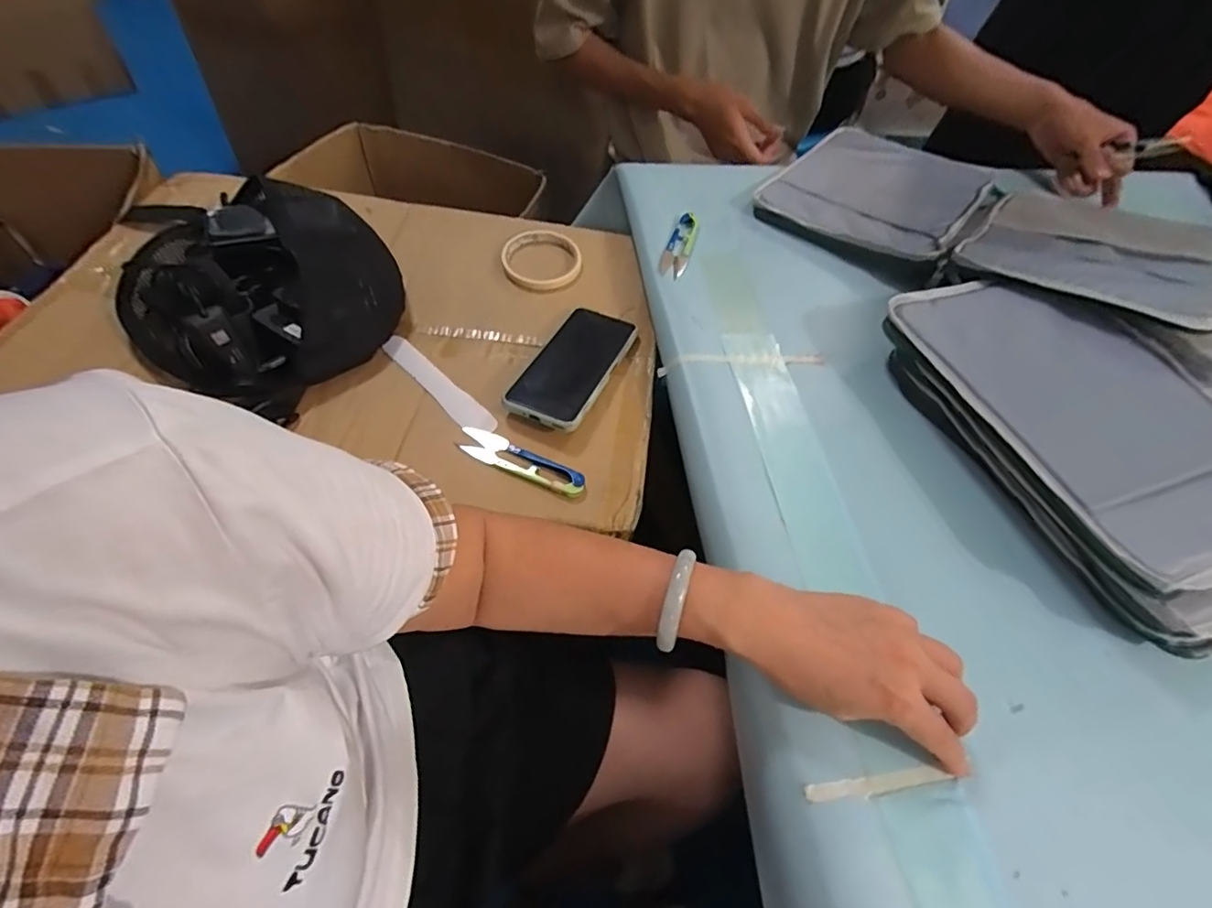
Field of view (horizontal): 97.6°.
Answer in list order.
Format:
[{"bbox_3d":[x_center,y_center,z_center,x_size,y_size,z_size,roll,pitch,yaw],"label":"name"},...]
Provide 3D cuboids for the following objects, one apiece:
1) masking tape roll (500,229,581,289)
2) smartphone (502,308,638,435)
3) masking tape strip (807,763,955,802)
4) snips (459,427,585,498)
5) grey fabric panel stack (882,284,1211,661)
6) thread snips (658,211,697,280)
[{"bbox_3d":[-0.076,-0.230,0.619,0.088,0.012,0.095,3,57,-5],"label":"masking tape roll"},{"bbox_3d":[-0.031,-0.089,0.520,0.075,0.010,0.159,20,54,14],"label":"smartphone"},{"bbox_3d":[0.165,0.200,0.321,0.091,0.004,0.011,-3,54,-10],"label":"masking tape strip"},{"bbox_3d":[-0.076,0.008,0.466,0.123,0.010,0.032,28,58,12],"label":"snips"},{"bbox_3d":[0.418,-0.027,0.457,0.233,0.053,0.354,-14,60,-15],"label":"grey fabric panel stack"},{"bbox_3d":[0.086,-0.238,0.604,0.028,0.005,0.121,25,55,-3],"label":"thread snips"}]

